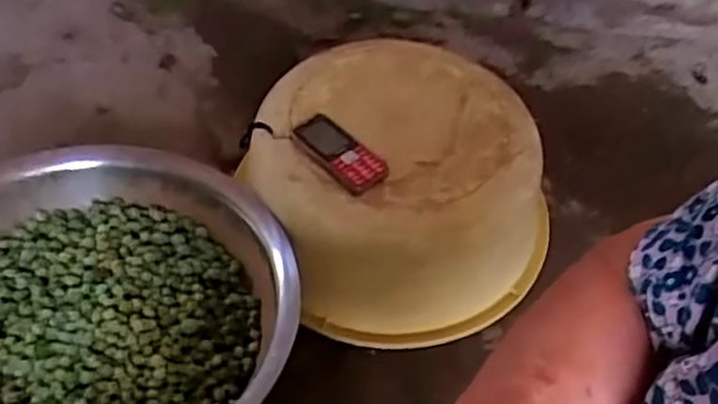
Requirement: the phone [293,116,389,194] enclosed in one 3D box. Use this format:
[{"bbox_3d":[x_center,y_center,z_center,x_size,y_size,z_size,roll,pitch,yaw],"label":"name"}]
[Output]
[{"bbox_3d":[-0.025,-0.059,0.874,0.125,0.011,0.055,40,71,18],"label":"phone"}]

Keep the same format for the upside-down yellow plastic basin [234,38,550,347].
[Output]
[{"bbox_3d":[0.053,-0.016,0.932,0.323,0.215,0.337,3,50,-3],"label":"upside-down yellow plastic basin"}]

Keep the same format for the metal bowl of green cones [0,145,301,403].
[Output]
[{"bbox_3d":[-0.309,0.139,0.822,0.428,0.141,0.436,3,50,-3],"label":"metal bowl of green cones"}]

